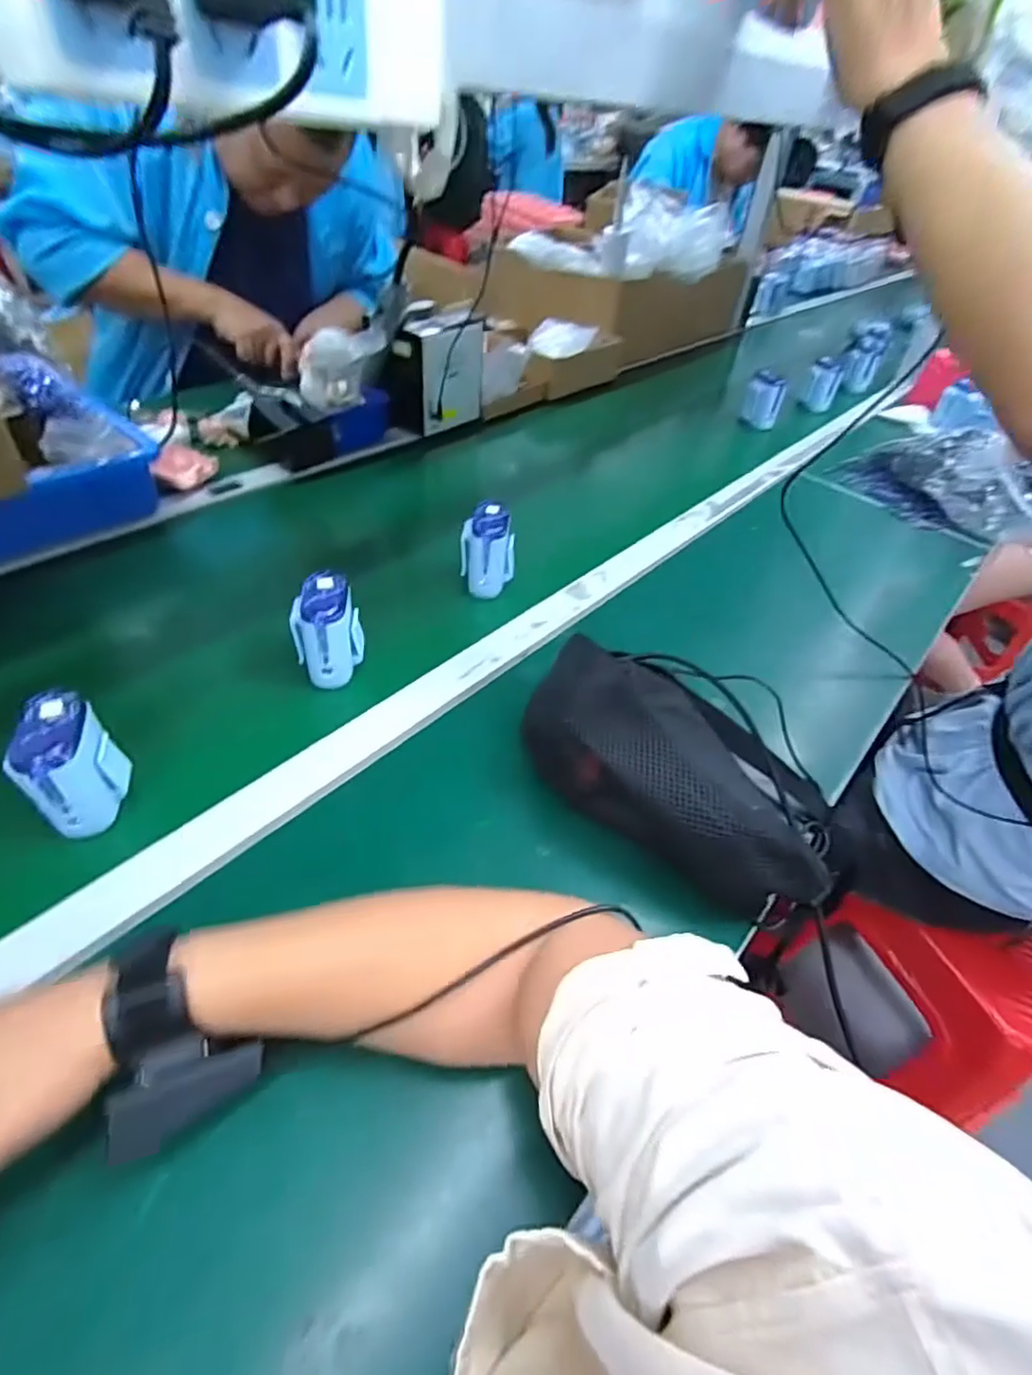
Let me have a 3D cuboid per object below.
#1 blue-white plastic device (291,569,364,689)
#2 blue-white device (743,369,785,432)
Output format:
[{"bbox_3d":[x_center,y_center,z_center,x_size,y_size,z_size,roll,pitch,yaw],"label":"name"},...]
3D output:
[{"bbox_3d":[-0.169,-0.052,0.550,0.059,0.079,0.065,-9,46,-15],"label":"blue-white plastic device"},{"bbox_3d":[0.443,-0.514,1.102,0.064,0.084,0.038,23,47,17],"label":"blue-white device"}]

